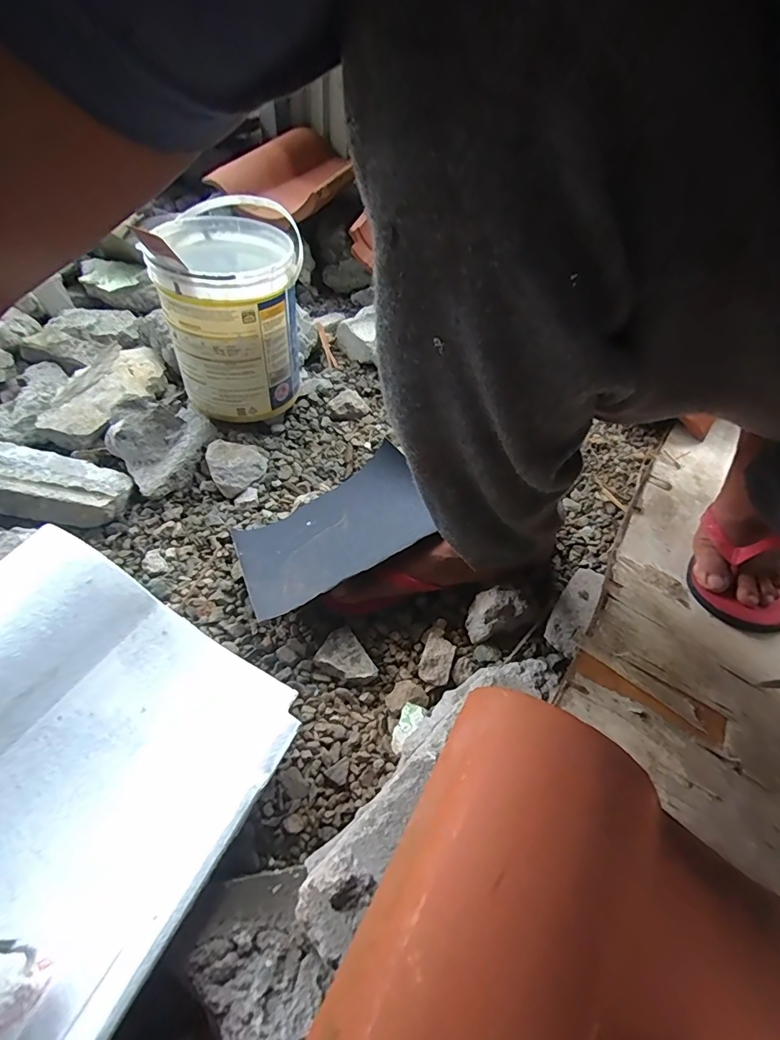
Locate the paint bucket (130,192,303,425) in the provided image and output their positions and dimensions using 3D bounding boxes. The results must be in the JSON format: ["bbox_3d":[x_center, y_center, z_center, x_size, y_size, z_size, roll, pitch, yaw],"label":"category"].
[{"bbox_3d":[-0.210,-0.269,0.639,0.168,0.244,0.172,-9,52,-13],"label":"paint bucket"}]

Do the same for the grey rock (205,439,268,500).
[{"bbox_3d":[-0.202,-0.075,0.616,0.070,0.033,0.081,-15,53,-17],"label":"grey rock"}]

